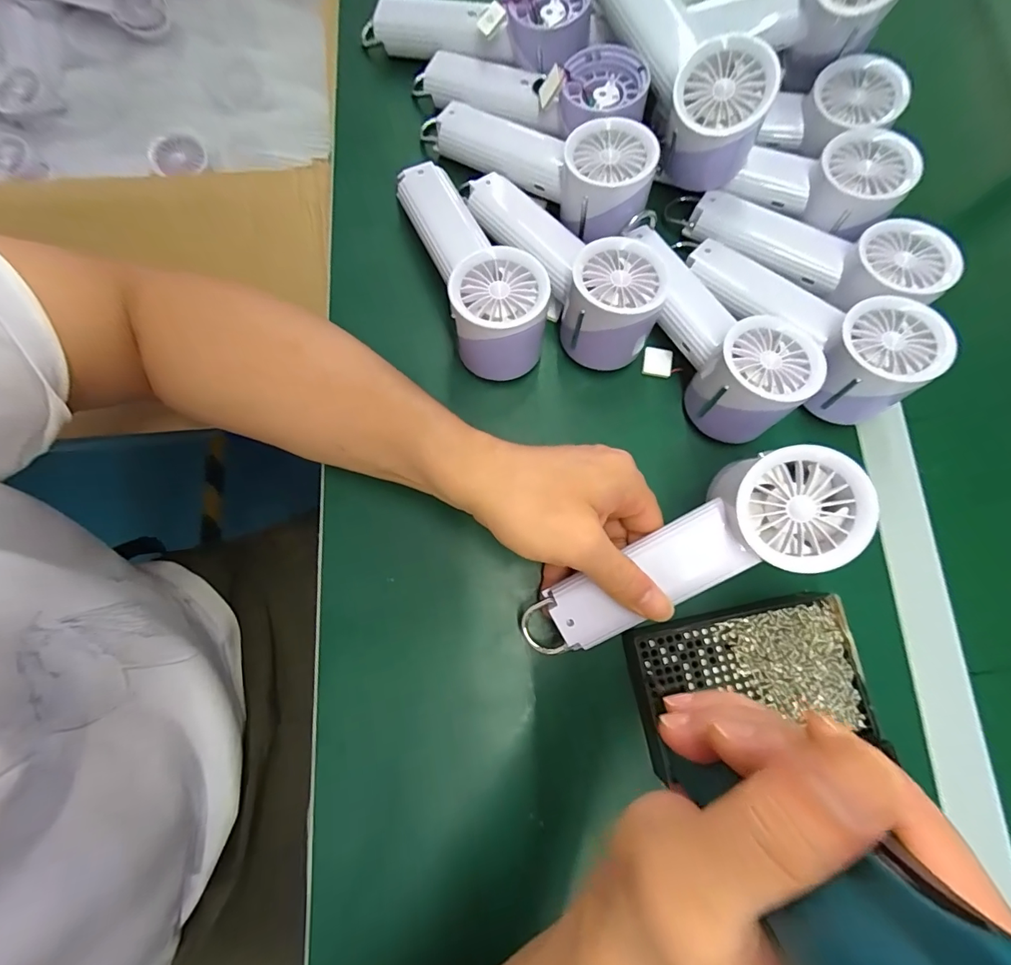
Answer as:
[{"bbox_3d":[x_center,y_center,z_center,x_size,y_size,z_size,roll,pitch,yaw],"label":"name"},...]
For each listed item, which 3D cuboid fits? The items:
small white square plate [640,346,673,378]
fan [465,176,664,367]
[{"bbox_3d":[0.114,-0.090,0.331,0.023,0.004,0.021,8,94,-8],"label":"small white square plate"},{"bbox_3d":[0.045,-0.154,0.308,0.067,0.054,0.146,-39,79,-7],"label":"fan"}]

